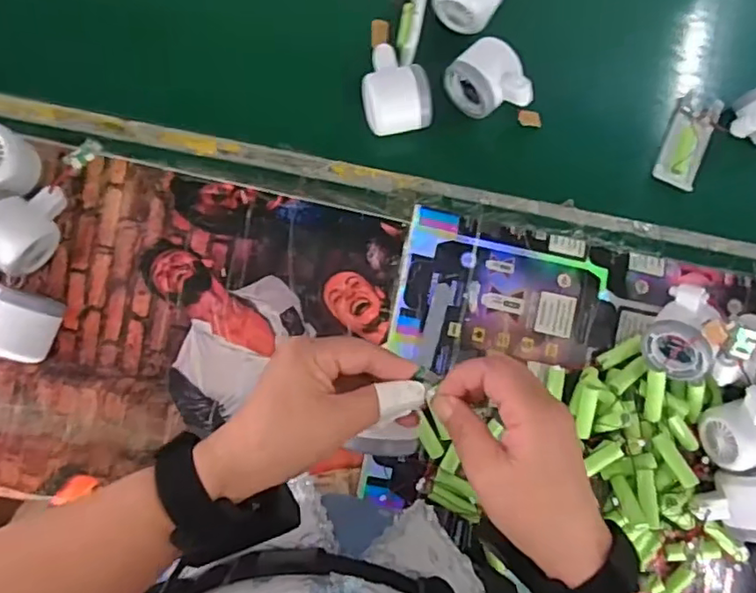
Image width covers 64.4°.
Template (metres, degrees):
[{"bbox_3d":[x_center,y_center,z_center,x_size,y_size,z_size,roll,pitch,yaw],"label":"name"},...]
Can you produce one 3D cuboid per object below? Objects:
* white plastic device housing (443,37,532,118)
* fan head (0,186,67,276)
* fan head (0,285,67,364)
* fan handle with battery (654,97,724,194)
[{"bbox_3d":[0.108,-0.203,0.580,0.057,0.055,0.076,-34,85,-8],"label":"white plastic device housing"},{"bbox_3d":[-0.314,-0.065,0.527,0.065,0.053,0.082,33,81,1],"label":"fan head"},{"bbox_3d":[-0.311,0.023,0.506,0.062,0.067,0.056,16,81,-1],"label":"fan head"},{"bbox_3d":[0.317,-0.155,0.610,0.044,0.023,0.094,21,81,0],"label":"fan handle with battery"}]

